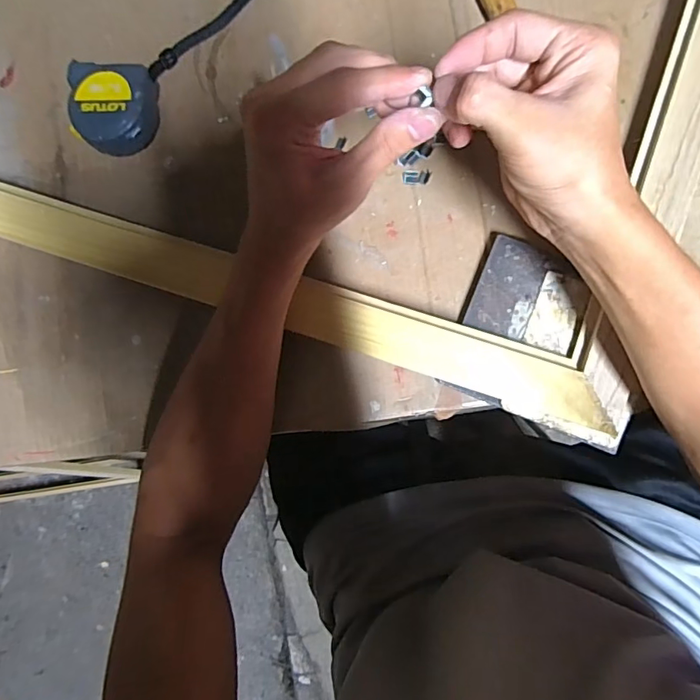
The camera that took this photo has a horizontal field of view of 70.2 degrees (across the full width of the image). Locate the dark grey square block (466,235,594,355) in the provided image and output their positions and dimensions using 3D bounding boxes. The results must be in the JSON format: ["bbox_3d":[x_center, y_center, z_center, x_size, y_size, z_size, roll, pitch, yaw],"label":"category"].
[{"bbox_3d":[0.128,-0.039,0.355,0.072,0.013,0.067,20,88,6],"label":"dark grey square block"}]

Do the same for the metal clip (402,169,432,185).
[{"bbox_3d":[0.050,-0.130,0.373,0.021,0.004,0.010,1,86,5],"label":"metal clip"}]

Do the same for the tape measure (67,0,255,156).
[{"bbox_3d":[-0.133,-0.259,0.380,0.077,0.035,0.241,34,90,6],"label":"tape measure"}]

